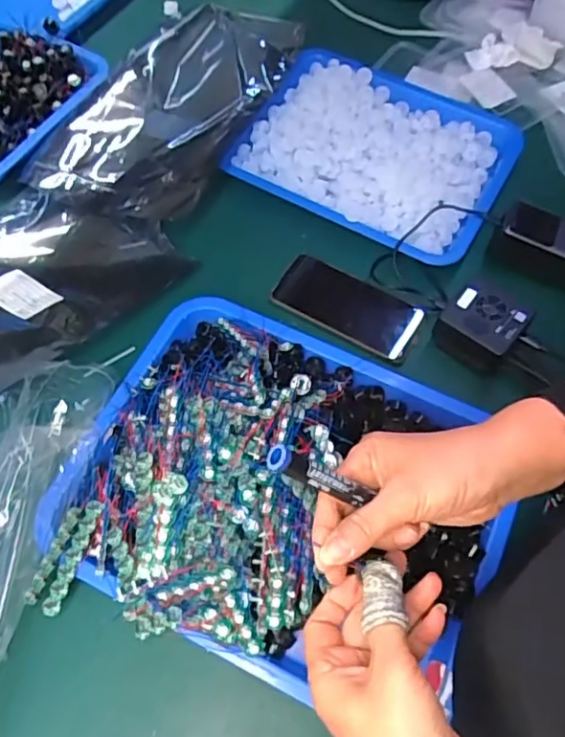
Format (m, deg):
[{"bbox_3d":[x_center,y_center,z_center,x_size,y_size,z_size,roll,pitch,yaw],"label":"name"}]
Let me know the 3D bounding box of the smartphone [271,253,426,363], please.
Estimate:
[{"bbox_3d":[0.072,-0.069,0.651,0.160,0.016,0.071,26,66,10],"label":"smartphone"}]

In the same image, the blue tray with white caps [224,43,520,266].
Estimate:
[{"bbox_3d":[0.120,-0.275,0.730,0.313,0.038,0.252,25,65,10],"label":"blue tray with white caps"}]

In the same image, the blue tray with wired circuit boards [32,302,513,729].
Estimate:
[{"bbox_3d":[-0.004,0.096,0.521,0.359,0.082,0.320,18,64,7],"label":"blue tray with wired circuit boards"}]

